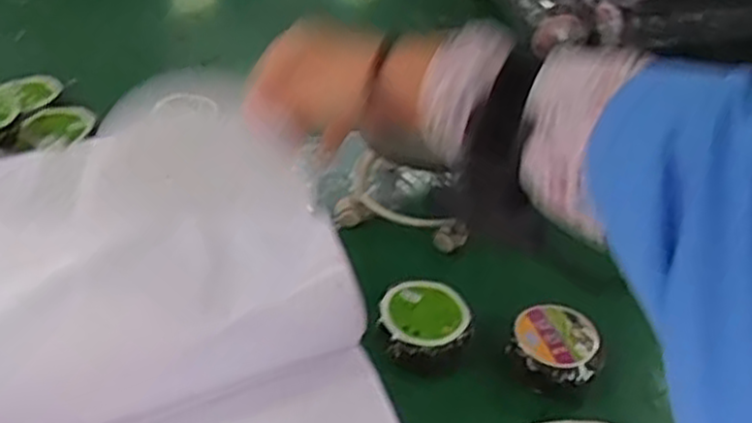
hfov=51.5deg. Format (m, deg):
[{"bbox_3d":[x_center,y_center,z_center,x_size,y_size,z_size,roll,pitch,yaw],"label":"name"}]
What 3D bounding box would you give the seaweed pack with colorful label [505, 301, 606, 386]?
[{"bbox_3d":[0.330,0.263,1.444,0.160,0.106,0.151,29,46,25],"label":"seaweed pack with colorful label"}]

